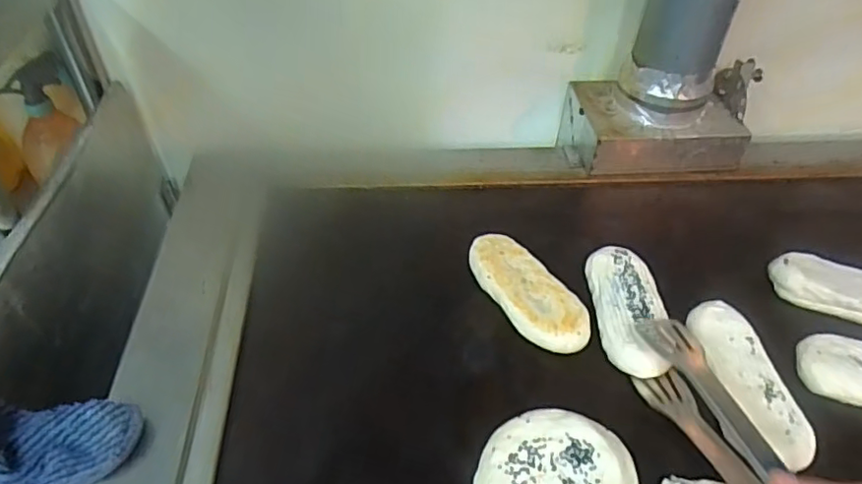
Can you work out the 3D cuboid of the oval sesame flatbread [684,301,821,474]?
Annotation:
[{"bbox_3d":[0.276,0.117,0.502,0.058,0.017,0.155,-7,45,-10],"label":"oval sesame flatbread"}]

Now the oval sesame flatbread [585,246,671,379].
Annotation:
[{"bbox_3d":[0.191,0.064,0.556,0.061,0.025,0.139,1,44,-1],"label":"oval sesame flatbread"}]

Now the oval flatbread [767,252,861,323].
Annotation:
[{"bbox_3d":[0.427,0.051,0.583,0.154,0.029,0.064,11,45,9],"label":"oval flatbread"}]

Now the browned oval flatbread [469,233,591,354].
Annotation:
[{"bbox_3d":[0.093,0.048,0.568,0.067,0.021,0.150,-20,48,-21],"label":"browned oval flatbread"}]

